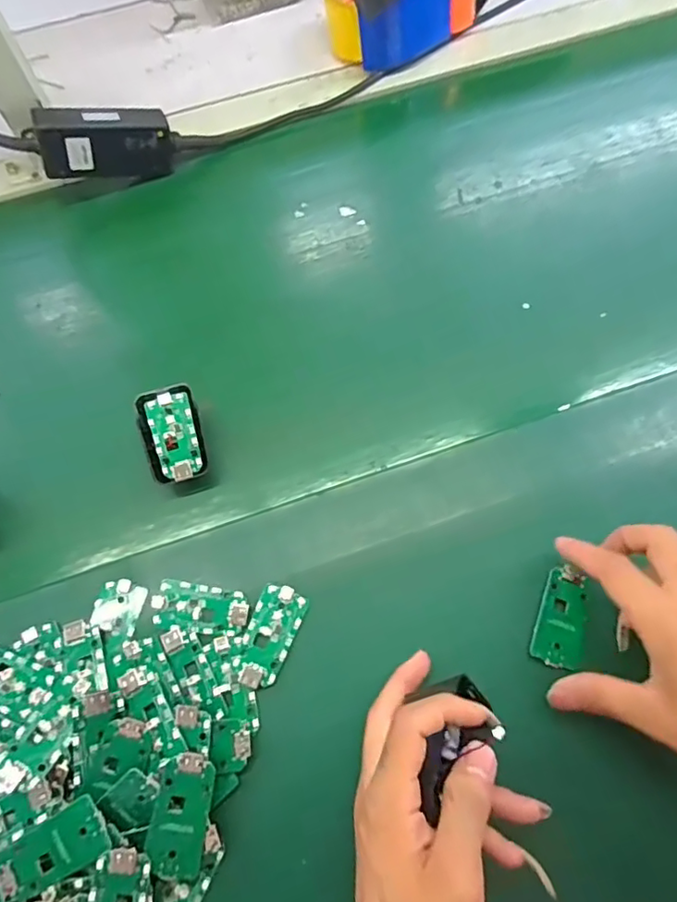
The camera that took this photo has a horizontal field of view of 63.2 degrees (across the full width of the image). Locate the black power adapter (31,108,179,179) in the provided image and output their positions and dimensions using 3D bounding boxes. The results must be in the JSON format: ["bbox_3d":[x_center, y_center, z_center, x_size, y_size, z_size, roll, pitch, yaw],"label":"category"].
[{"bbox_3d":[-0.211,-0.283,0.510,0.118,0.055,0.025,-14,64,-24],"label":"black power adapter"}]

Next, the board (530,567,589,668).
[{"bbox_3d":[0.145,0.107,0.357,0.031,0.008,0.062,16,71,10],"label":"board"}]

